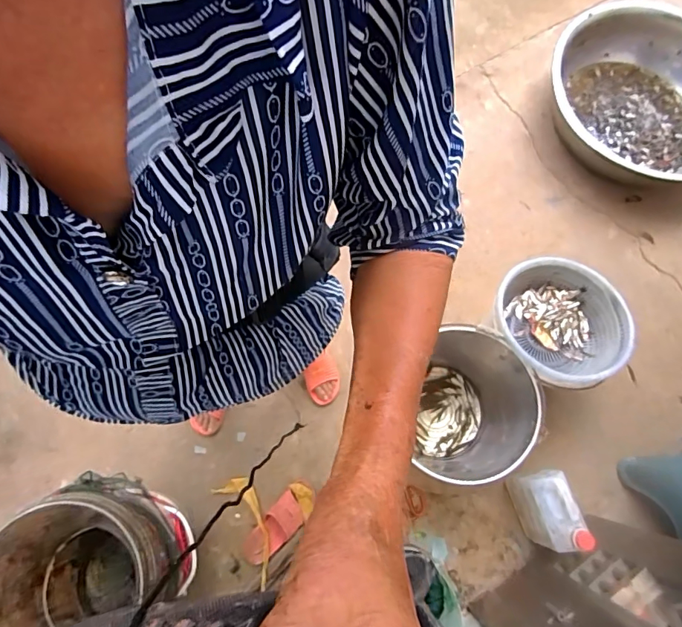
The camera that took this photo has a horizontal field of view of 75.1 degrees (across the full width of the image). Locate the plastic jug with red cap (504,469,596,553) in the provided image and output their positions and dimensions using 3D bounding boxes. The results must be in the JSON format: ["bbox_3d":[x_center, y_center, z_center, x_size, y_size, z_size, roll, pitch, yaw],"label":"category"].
[{"bbox_3d":[0.482,0.462,1.058,0.087,0.210,0.170,-13,76,-6],"label":"plastic jug with red cap"}]

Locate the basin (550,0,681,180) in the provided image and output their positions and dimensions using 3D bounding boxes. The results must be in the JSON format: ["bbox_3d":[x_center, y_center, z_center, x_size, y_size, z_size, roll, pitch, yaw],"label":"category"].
[{"bbox_3d":[0.980,-0.708,1.423,0.637,0.185,0.591,27,75,5],"label":"basin"}]

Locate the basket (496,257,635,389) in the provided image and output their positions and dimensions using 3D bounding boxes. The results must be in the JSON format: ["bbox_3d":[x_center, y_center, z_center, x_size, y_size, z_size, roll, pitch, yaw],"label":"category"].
[{"bbox_3d":[0.525,0.030,1.055,0.277,0.137,0.309,18,75,4],"label":"basket"}]

